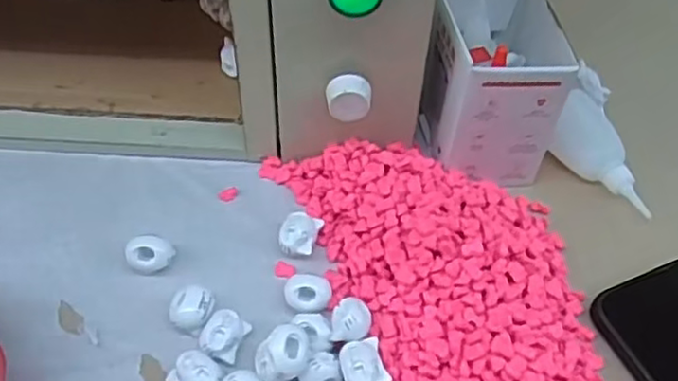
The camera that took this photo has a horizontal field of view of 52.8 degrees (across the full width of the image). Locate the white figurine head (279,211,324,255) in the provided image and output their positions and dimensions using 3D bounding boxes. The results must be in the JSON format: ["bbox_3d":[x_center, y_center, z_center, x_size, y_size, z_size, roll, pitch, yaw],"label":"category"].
[{"bbox_3d":[-0.023,0.027,0.402,0.021,0.018,0.024,15,50,10],"label":"white figurine head"}]

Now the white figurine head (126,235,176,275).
[{"bbox_3d":[-0.108,0.038,0.392,0.022,0.018,0.021,2,50,-2],"label":"white figurine head"}]

